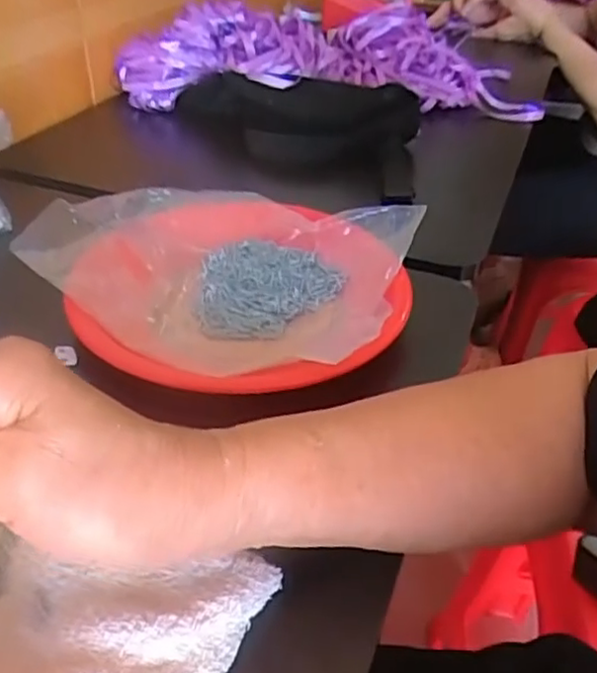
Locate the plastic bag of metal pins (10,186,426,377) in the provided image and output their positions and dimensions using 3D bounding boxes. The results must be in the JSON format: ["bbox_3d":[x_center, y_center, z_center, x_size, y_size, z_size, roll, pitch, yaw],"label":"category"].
[{"bbox_3d":[-0.046,-0.053,0.481,0.231,0.058,0.207,17,39,19],"label":"plastic bag of metal pins"}]

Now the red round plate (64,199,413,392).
[{"bbox_3d":[-0.033,-0.035,0.469,0.208,0.043,0.217,2,37,-1],"label":"red round plate"}]

